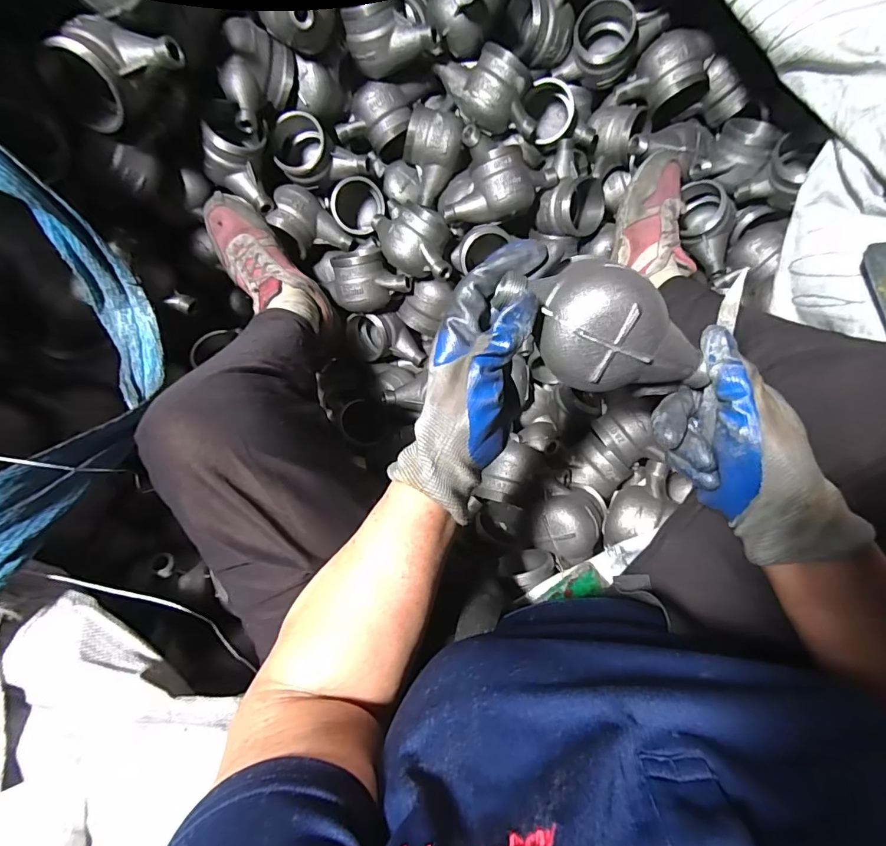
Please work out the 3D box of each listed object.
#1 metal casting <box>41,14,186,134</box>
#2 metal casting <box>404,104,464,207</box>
[{"bbox_3d":[-0.329,-0.355,0.452,0.123,0.076,0.072,-40,84,-3],"label":"metal casting"},{"bbox_3d":[-0.015,-0.398,0.676,0.082,0.130,0.066,-1,46,-1],"label":"metal casting"}]

